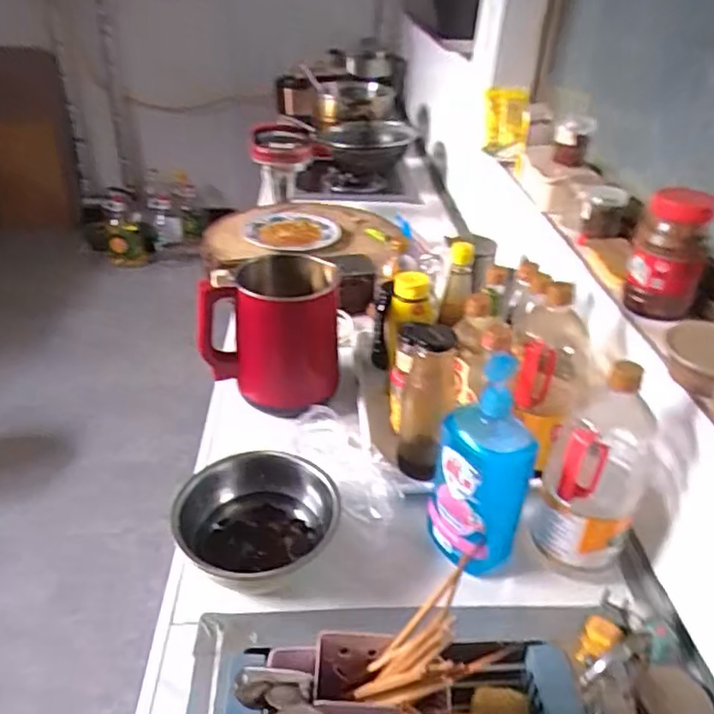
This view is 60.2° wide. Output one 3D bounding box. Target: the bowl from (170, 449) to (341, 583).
[{"bbox_3d":[-0.129,0.218,0.799,0.199,0.081,0.193,1,33,-1],"label":"bowl"}]

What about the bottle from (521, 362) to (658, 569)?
[{"bbox_3d":[0.279,0.130,0.738,0.132,0.280,0.106,21,38,27],"label":"bottle"}]

